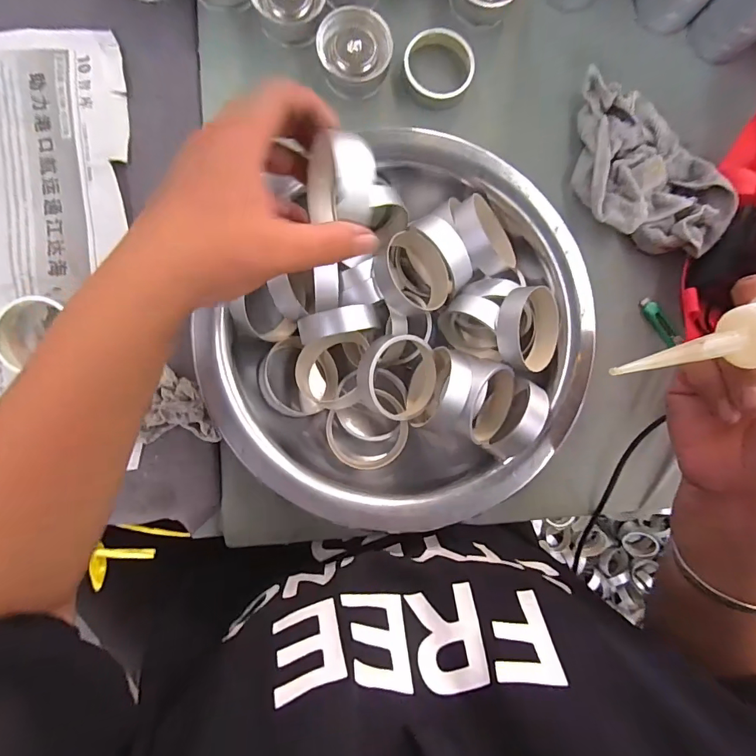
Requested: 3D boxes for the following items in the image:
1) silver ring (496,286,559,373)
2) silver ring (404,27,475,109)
[{"bbox_3d":[0.120,-0.038,0.341,0.066,0.021,0.066,-7,101,-39],"label":"silver ring"},{"bbox_3d":[0.056,-0.290,0.403,0.063,0.022,0.056,23,88,-6],"label":"silver ring"}]

